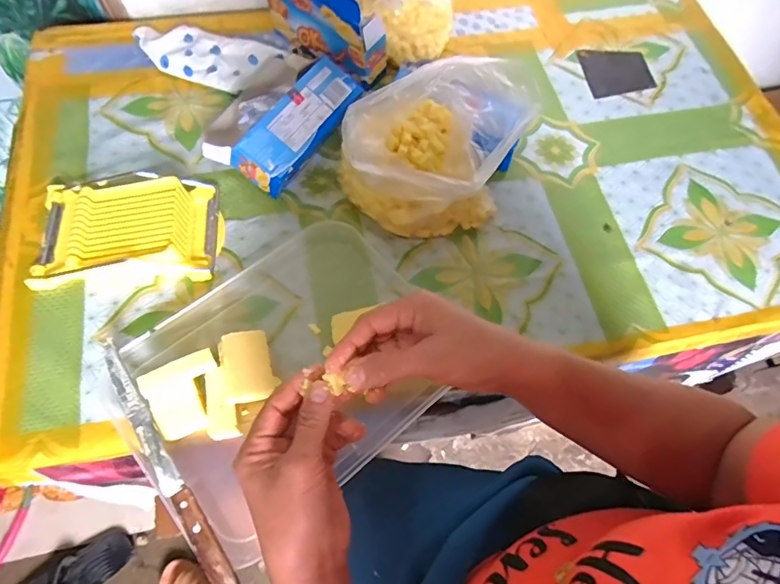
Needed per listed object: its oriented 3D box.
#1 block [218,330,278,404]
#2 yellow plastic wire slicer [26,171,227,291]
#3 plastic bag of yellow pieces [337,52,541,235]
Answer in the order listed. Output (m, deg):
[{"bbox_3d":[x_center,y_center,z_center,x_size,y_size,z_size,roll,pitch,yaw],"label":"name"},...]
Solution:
[{"bbox_3d":[-0.141,0.077,0.477,0.045,0.044,0.066,-14,67,-8],"label":"block"},{"bbox_3d":[-0.292,-0.072,0.541,0.190,0.043,0.123,-5,66,-4],"label":"yellow plastic wire slicer"},{"bbox_3d":[0.047,-0.147,0.520,0.147,0.173,0.181,34,69,13],"label":"plastic bag of yellow pieces"}]

